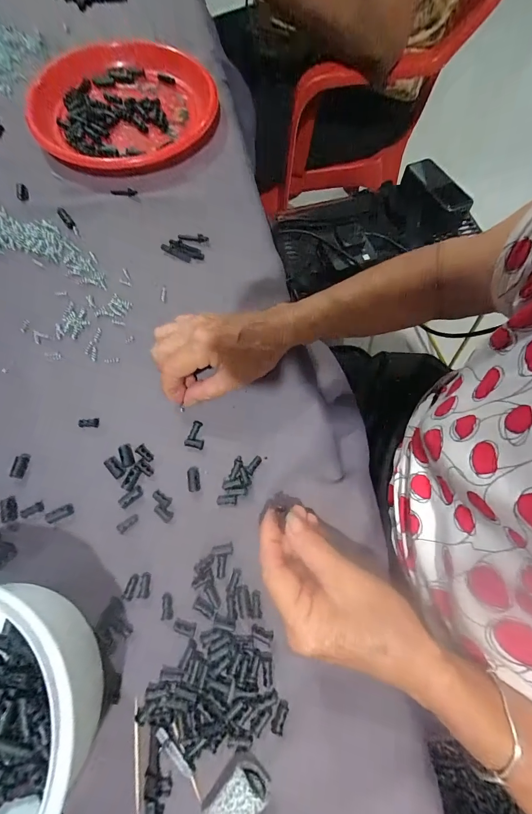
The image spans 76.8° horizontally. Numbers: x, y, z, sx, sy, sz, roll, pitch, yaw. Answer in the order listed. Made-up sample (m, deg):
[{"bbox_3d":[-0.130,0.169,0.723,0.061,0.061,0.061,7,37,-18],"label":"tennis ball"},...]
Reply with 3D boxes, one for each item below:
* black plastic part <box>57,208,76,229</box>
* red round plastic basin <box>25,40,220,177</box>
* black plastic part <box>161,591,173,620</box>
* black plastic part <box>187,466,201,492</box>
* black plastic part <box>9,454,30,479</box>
[{"bbox_3d":[-0.223,-0.211,0.373,0.010,0.004,0.035,-36,76,-14],"label":"black plastic part"},{"bbox_3d":[-0.171,-0.366,0.414,0.214,0.034,0.211,0,71,0],"label":"red round plastic basin"},{"bbox_3d":[-0.075,0.150,0.253,0.008,0.004,0.018,-3,71,-4],"label":"black plastic part"},{"bbox_3d":[-0.061,0.061,0.284,0.010,0.006,0.020,-9,71,-3],"label":"black plastic part"},{"bbox_3d":[-0.208,0.050,0.284,0.009,0.007,0.020,8,71,3],"label":"black plastic part"}]

